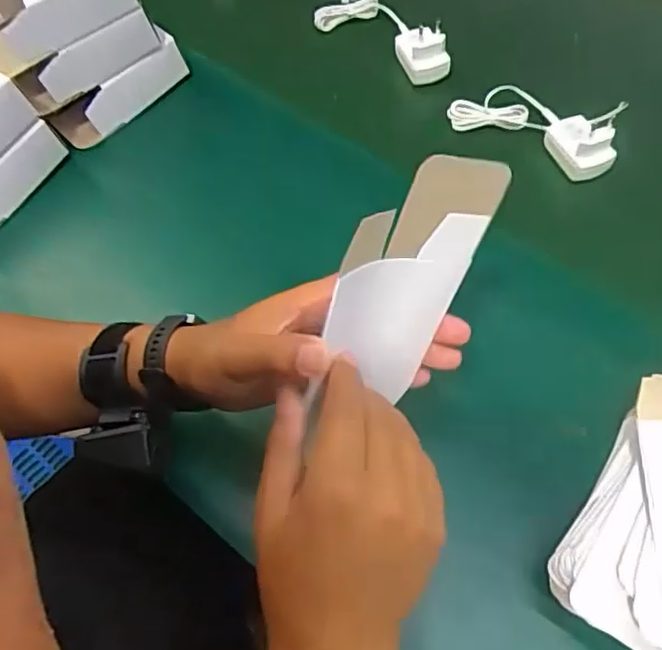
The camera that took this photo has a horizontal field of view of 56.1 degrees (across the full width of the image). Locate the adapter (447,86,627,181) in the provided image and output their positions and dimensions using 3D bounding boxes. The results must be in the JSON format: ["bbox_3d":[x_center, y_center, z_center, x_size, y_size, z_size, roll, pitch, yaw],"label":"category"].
[{"bbox_3d":[0.193,-0.193,0.582,0.153,0.042,0.063,27,62,16],"label":"adapter"}]

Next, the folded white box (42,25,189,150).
[{"bbox_3d":[-0.211,-0.231,0.623,0.144,0.043,0.029,-36,64,-2],"label":"folded white box"}]

